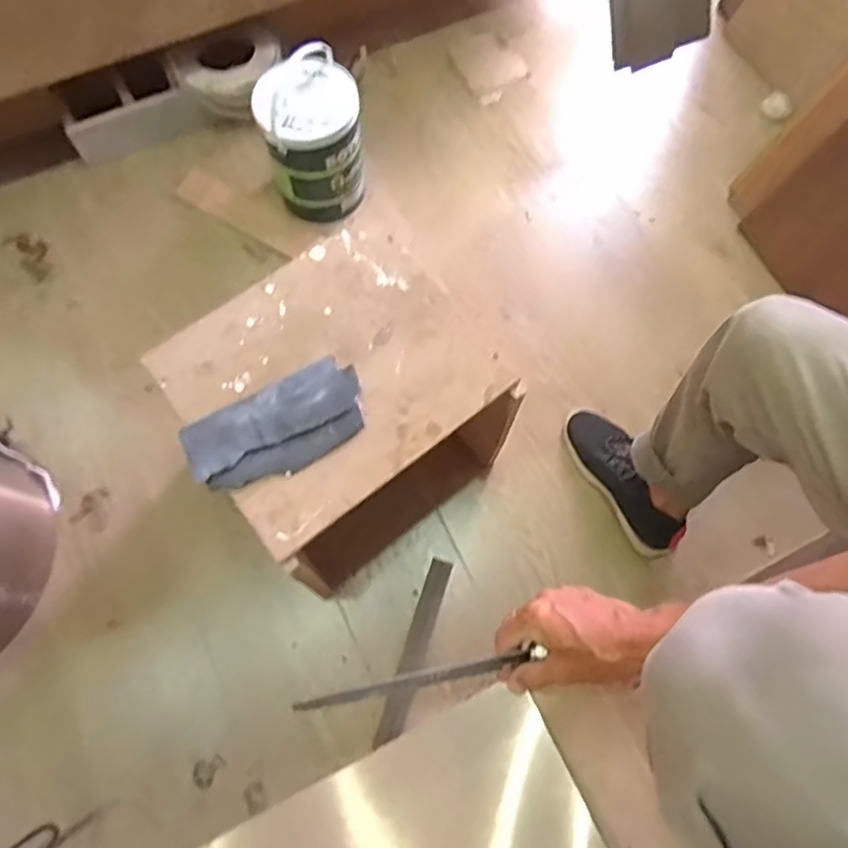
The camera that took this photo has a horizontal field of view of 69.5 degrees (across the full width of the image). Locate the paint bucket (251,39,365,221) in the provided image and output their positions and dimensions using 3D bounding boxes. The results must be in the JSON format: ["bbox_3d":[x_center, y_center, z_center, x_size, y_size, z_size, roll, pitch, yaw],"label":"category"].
[{"bbox_3d":[-0.199,-0.507,1.114,0.164,0.245,0.171,0,71,-1],"label":"paint bucket"}]

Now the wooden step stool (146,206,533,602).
[{"bbox_3d":[-0.093,-0.012,0.903,0.395,0.344,0.341,-37,76,-13],"label":"wooden step stool"}]

